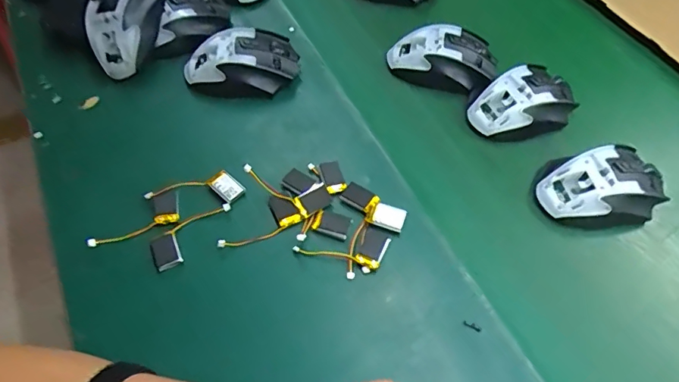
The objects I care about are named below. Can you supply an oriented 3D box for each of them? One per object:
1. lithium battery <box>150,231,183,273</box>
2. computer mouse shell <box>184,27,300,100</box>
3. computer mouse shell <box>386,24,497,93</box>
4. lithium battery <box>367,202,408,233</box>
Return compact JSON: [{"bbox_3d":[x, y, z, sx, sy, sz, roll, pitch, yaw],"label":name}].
[{"bbox_3d":[-0.143,0.050,0.396,0.021,0.007,0.030,-21,58,-16],"label":"lithium battery"},{"bbox_3d":[-0.100,-0.130,0.494,0.114,0.042,0.068,-18,57,-14],"label":"computer mouse shell"},{"bbox_3d":[0.112,-0.148,0.523,0.116,0.036,0.070,12,55,7],"label":"computer mouse shell"},{"bbox_3d":[0.041,0.022,0.414,0.032,0.009,0.021,17,56,10],"label":"lithium battery"}]

